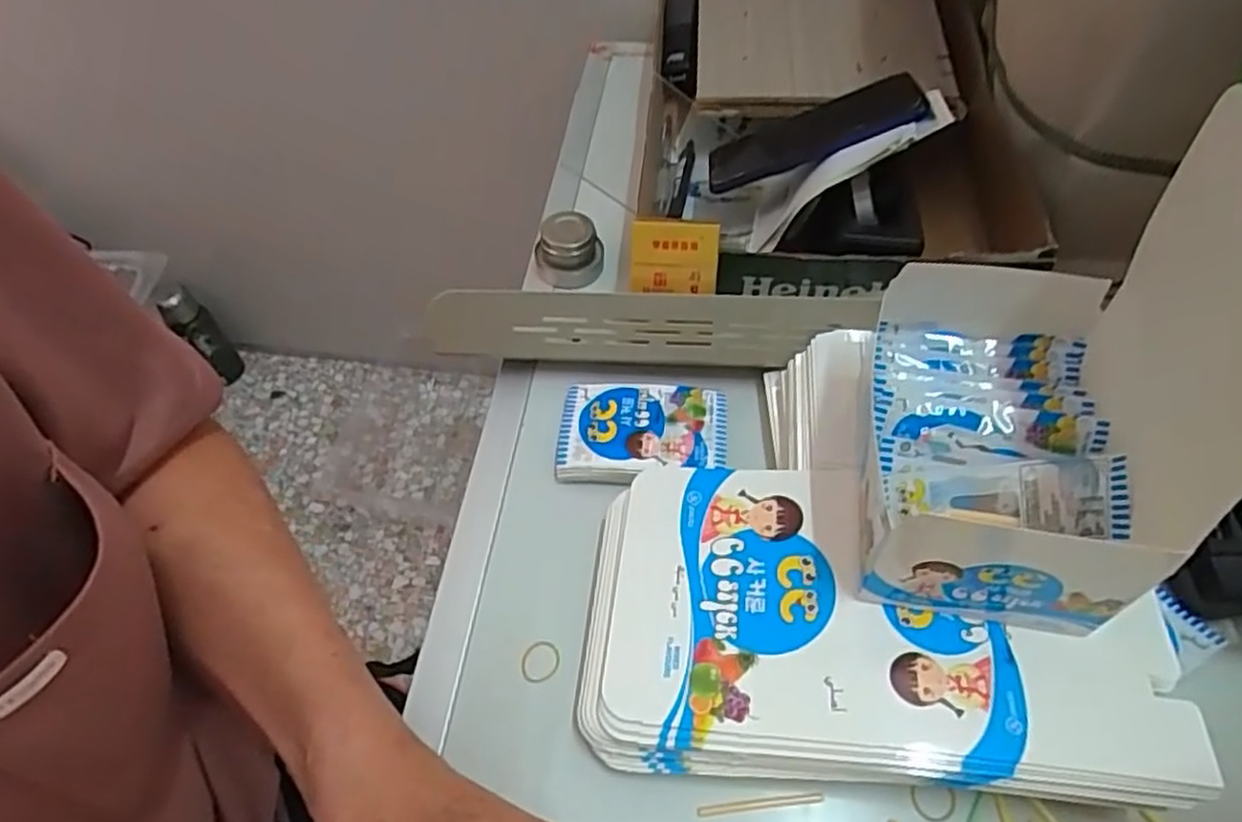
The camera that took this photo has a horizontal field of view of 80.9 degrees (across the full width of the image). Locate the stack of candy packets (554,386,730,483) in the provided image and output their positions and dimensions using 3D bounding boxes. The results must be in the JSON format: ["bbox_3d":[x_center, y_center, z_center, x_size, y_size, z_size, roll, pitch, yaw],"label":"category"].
[{"bbox_3d":[0.014,0.014,0.453,0.102,0.015,0.065,3,54,4],"label":"stack of candy packets"}]

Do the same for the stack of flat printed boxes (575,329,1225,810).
[{"bbox_3d":[0.116,0.100,0.360,0.260,0.041,0.149,4,54,5],"label":"stack of flat printed boxes"}]

